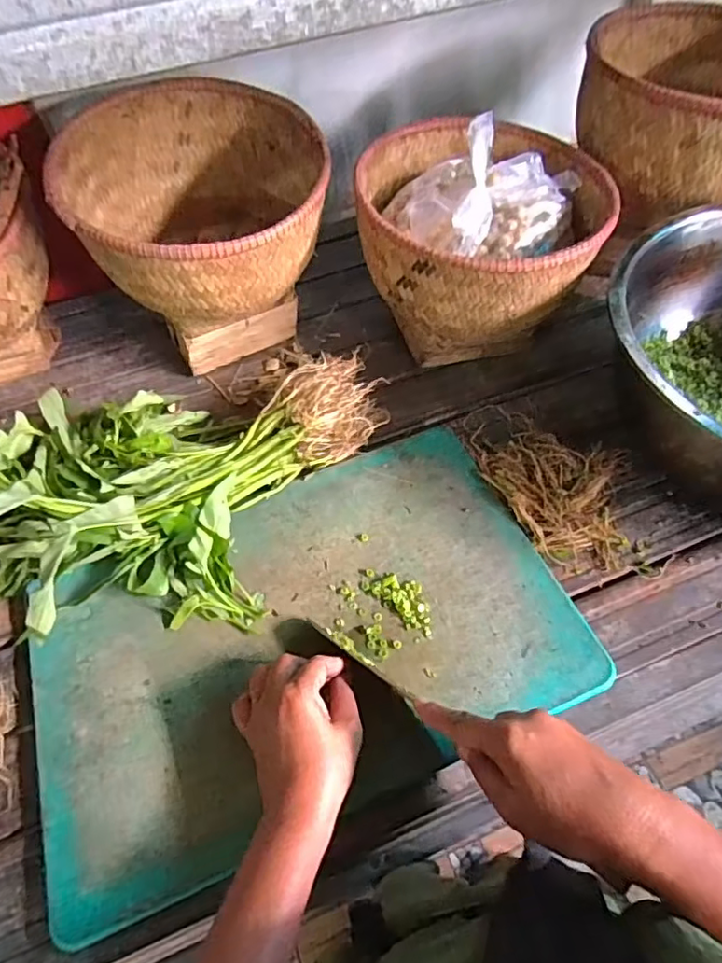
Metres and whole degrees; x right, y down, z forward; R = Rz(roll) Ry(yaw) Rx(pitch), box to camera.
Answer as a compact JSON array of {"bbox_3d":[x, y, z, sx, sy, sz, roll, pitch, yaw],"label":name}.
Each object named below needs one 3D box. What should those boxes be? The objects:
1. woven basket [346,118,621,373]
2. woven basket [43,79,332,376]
[{"bbox_3d":[0.131,-0.267,0.637,0.252,0.192,0.272,-3,55,2],"label":"woven basket"},{"bbox_3d":[-0.164,-0.264,0.641,0.250,0.229,0.263,-22,56,-11],"label":"woven basket"}]

